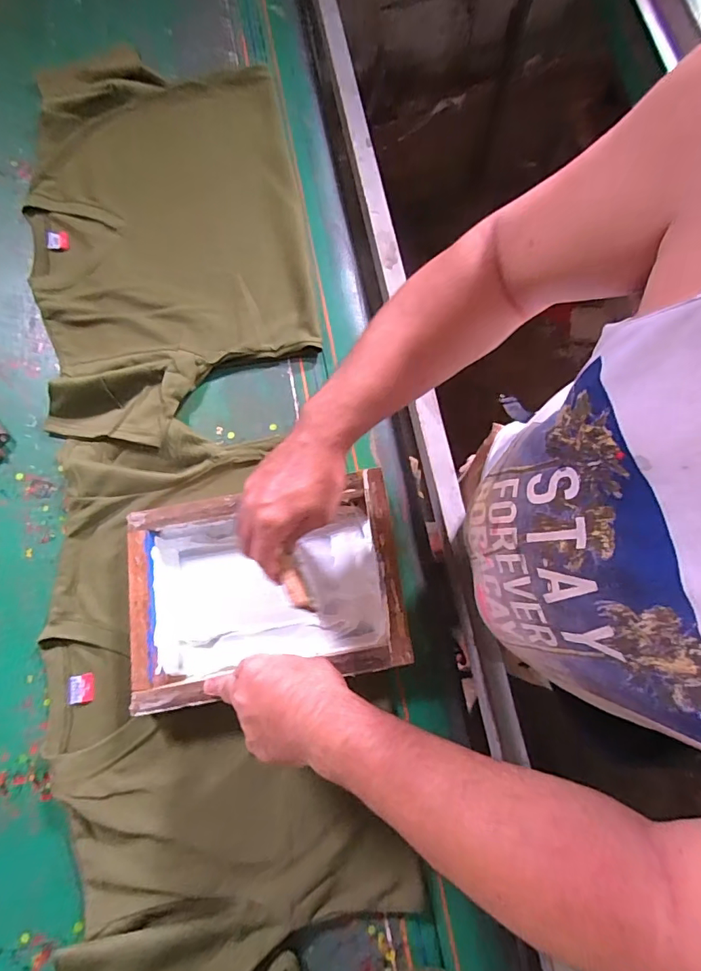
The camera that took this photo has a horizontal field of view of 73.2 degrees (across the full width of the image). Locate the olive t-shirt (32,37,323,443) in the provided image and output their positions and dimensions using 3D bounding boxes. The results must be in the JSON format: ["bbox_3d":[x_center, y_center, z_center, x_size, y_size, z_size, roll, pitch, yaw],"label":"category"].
[{"bbox_3d":[-0.274,-0.382,0.691,0.390,0.025,0.638,-12,76,-1],"label":"olive t-shirt"}]

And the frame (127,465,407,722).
[{"bbox_3d":[-0.097,0.117,0.548,0.302,0.046,0.214,-10,76,-1],"label":"frame"}]

